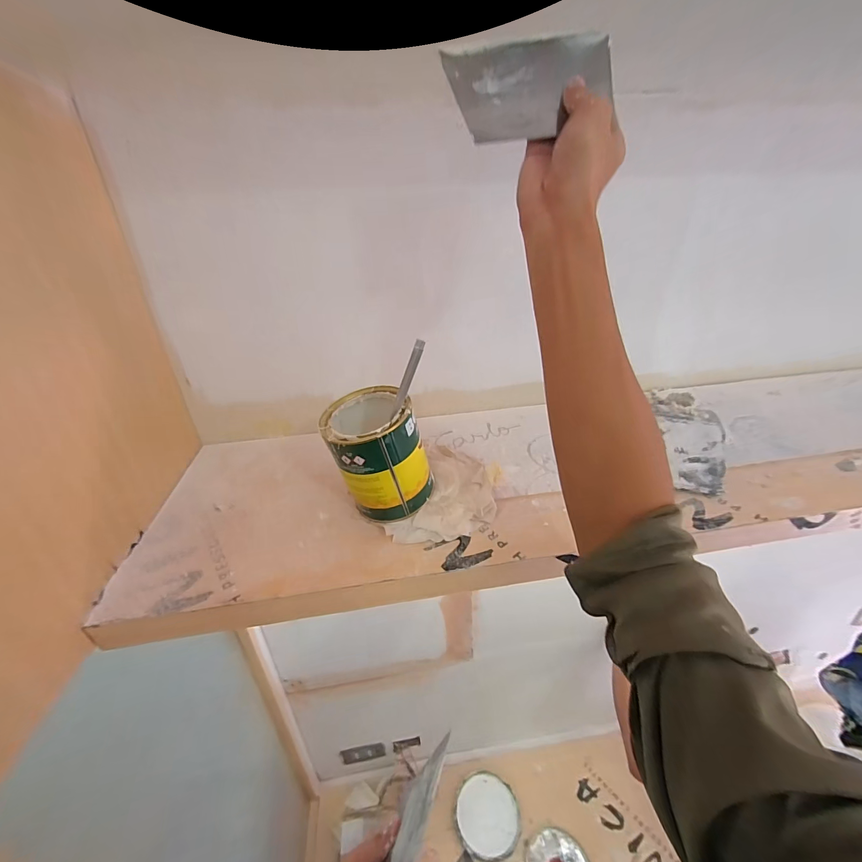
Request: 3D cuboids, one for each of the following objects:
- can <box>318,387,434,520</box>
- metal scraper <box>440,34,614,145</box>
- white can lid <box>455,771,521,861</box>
[{"bbox_3d":[-0.059,0.035,0.448,0.124,0.147,0.105,-7,26,-10],"label":"can"},{"bbox_3d":[0.084,-0.280,0.300,0.132,0.089,0.007,-12,-10,-4],"label":"metal scraper"},{"bbox_3d":[0.152,1.030,0.992,0.165,0.023,0.164,3,26,11],"label":"white can lid"}]

